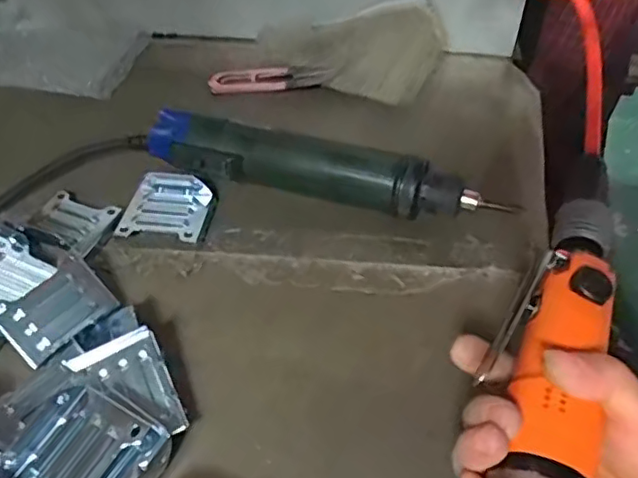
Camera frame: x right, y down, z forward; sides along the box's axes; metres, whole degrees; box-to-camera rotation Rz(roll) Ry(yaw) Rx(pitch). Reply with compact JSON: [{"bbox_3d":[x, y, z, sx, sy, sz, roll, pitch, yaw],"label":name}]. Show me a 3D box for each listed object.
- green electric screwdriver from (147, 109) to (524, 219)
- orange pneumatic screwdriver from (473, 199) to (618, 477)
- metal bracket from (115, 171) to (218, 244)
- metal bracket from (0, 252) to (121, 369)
[{"bbox_3d":[0.002,-0.048,0.409,0.255,0.036,0.040,11,52,12],"label":"green electric screwdriver"},{"bbox_3d":[0.099,0.070,0.257,0.038,0.033,0.251,16,52,15],"label":"orange pneumatic screwdriver"},{"bbox_3d":[-0.103,-0.022,0.409,0.057,0.014,0.052,10,51,11],"label":"metal bracket"},{"bbox_3d":[-0.154,0.041,0.347,0.058,0.006,0.042,-40,87,-28],"label":"metal bracket"}]

